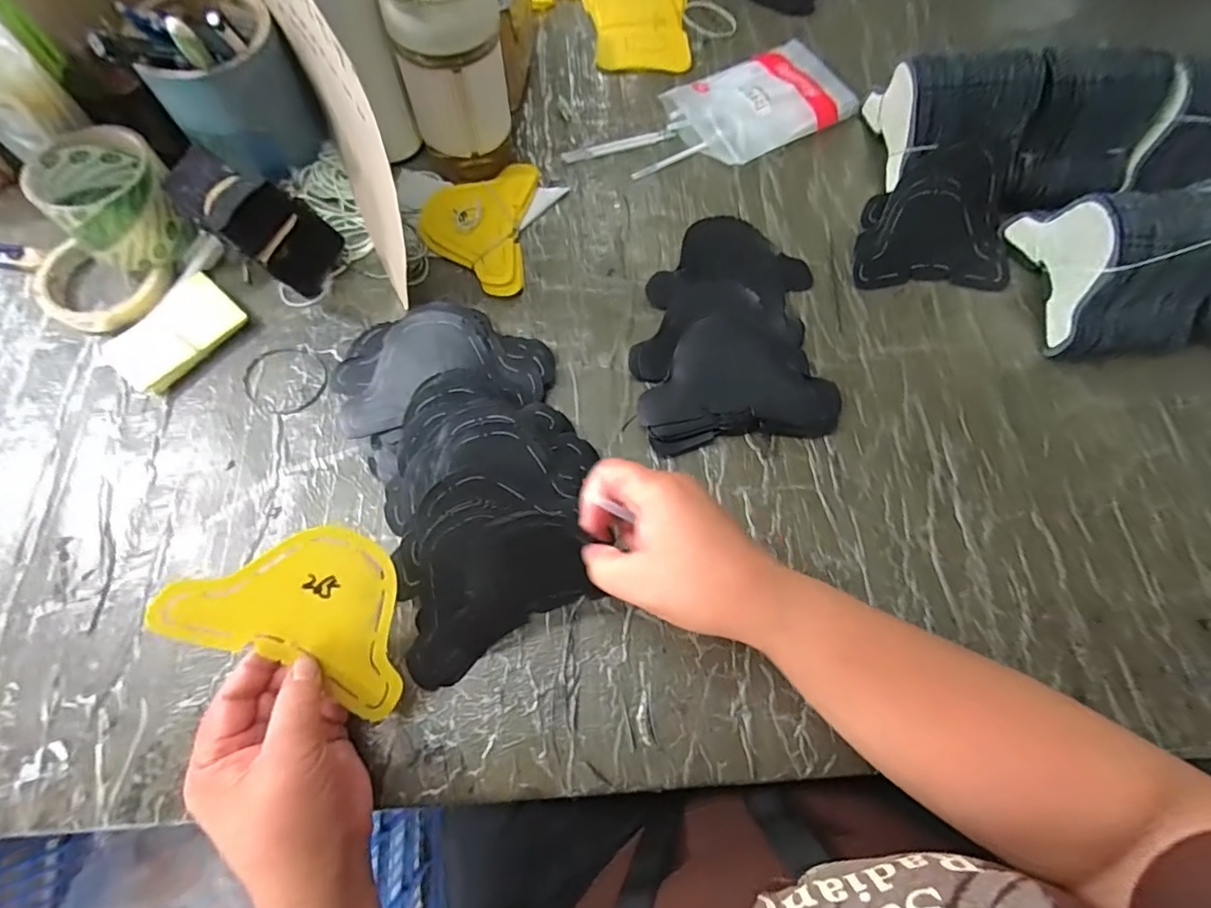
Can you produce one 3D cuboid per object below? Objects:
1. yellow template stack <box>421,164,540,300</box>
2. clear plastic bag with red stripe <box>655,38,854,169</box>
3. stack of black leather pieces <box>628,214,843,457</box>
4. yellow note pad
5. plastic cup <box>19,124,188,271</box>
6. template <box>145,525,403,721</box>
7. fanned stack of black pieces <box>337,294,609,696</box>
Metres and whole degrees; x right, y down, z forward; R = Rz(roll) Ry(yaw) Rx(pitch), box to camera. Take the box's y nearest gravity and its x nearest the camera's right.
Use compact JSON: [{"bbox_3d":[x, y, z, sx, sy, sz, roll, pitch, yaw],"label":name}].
[{"bbox_3d":[-0.115,-0.207,0.475,0.095,0.018,0.139,6,70,-1],"label":"yellow template stack"},{"bbox_3d":[0.156,-0.352,0.536,0.174,0.026,0.108,-29,74,-12],"label":"clear plastic bag with red stripe"},{"bbox_3d":[0.101,-0.110,0.446,0.151,0.020,0.217,0,71,-3],"label":"stack of black leather pieces"},{"bbox_3d":[-0.336,-0.094,0.422,0.062,0.013,0.094,40,74,11],"label":"yellow note pad"},{"bbox_3d":[-0.380,-0.197,0.425,0.082,0.074,0.093,-41,77,-15],"label":"plastic cup"},{"bbox_3d":[-0.163,0.087,0.306,0.131,0.007,0.087,35,80,-19],"label":"template"},{"bbox_3d":[-0.091,0.005,0.380,0.156,0.040,0.249,-20,73,-9],"label":"fanned stack of black pieces"}]

